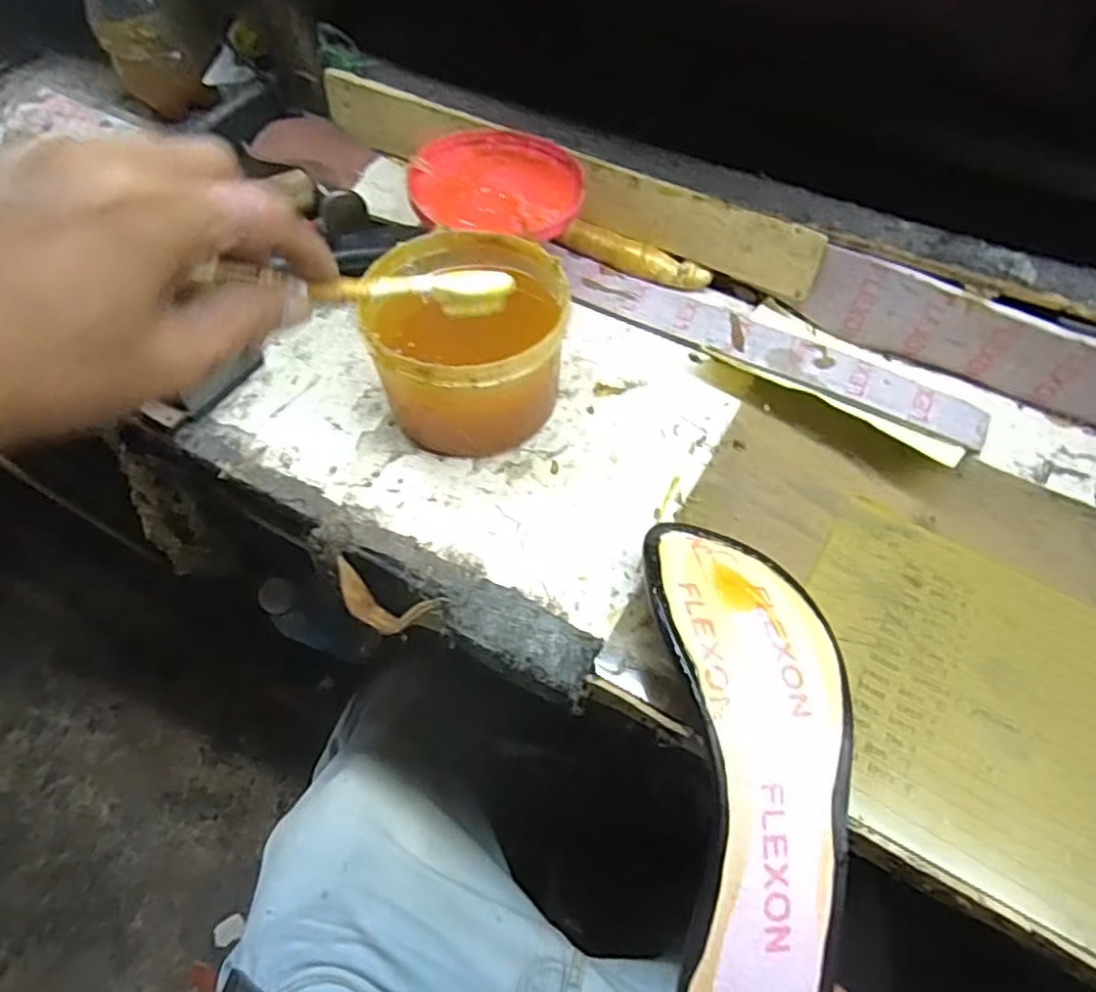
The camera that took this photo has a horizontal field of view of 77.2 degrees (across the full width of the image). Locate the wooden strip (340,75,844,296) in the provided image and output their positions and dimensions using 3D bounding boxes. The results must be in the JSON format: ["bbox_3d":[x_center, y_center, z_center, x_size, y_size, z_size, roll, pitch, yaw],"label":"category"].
[{"bbox_3d":[-0.001,-0.233,0.520,0.415,0.068,0.020,28,63,18],"label":"wooden strip"}]

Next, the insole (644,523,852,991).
[{"bbox_3d":[0.096,0.119,0.316,0.085,0.048,0.224,-2,70,1],"label":"insole"}]

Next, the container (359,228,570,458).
[{"bbox_3d":[-0.046,-0.092,0.426,0.115,0.082,0.119,-4,58,0],"label":"container"}]

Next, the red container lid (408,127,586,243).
[{"bbox_3d":[-0.034,-0.212,0.465,0.113,0.014,0.115,-2,59,3],"label":"red container lid"}]

